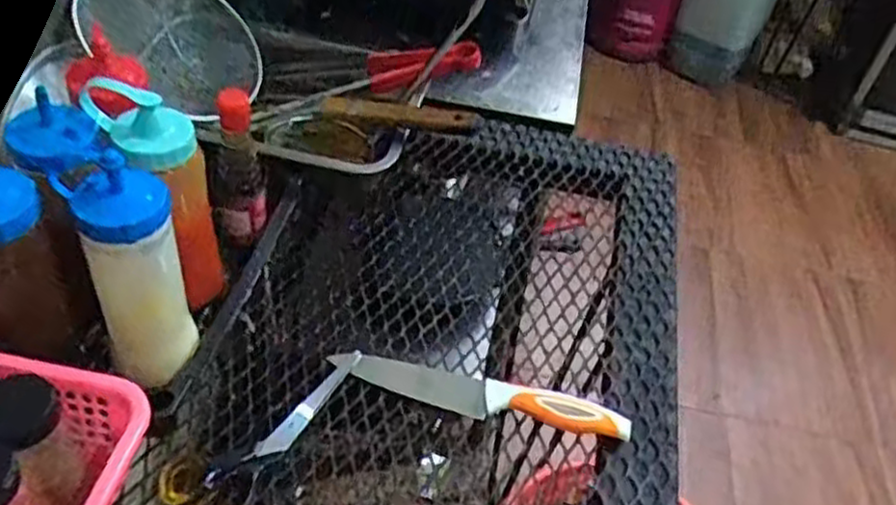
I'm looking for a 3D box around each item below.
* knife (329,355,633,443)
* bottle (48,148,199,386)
[{"bbox_3d":[0.024,0.117,0.620,0.244,0.010,0.035,9,59,12],"label":"knife"},{"bbox_3d":[-0.225,0.017,0.549,0.063,0.207,0.070,-15,49,-21],"label":"bottle"}]

